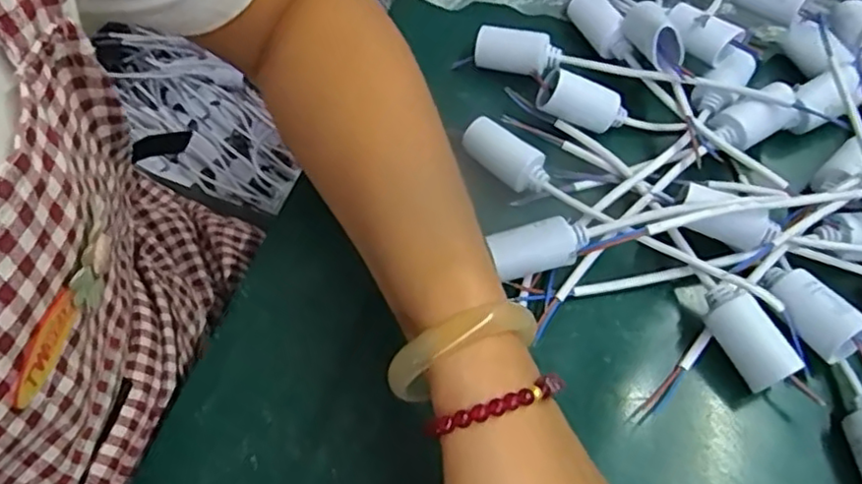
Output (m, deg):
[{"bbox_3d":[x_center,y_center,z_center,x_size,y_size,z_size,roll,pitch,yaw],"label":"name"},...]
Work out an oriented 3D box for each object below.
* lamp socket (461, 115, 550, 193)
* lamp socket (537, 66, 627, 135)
[{"bbox_3d":[0.044,-0.048,0.377,0.054,0.019,0.022,32,65,19],"label":"lamp socket"},{"bbox_3d":[0.090,-0.083,0.389,0.052,0.024,0.020,18,64,10],"label":"lamp socket"}]

